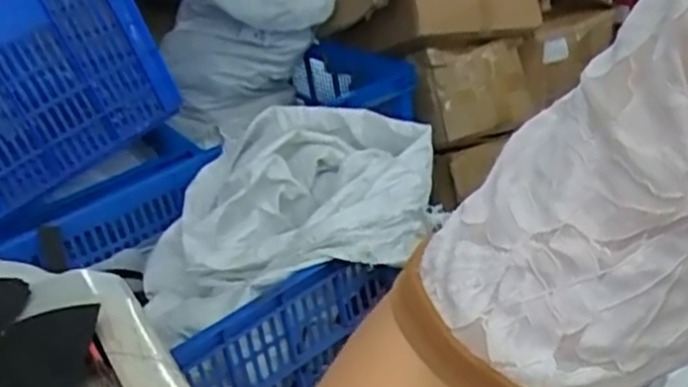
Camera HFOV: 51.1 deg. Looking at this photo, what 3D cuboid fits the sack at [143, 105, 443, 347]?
[{"bbox_3d":[-0.078,0.015,0.962,0.399,0.139,0.330,-17,30,-14],"label":"sack"}]

